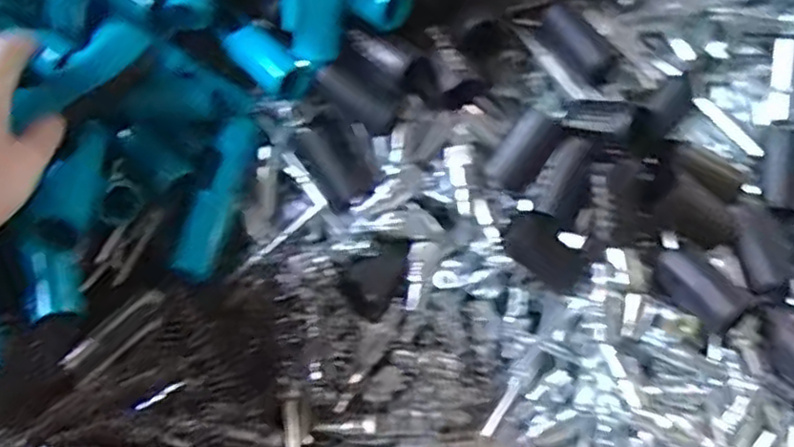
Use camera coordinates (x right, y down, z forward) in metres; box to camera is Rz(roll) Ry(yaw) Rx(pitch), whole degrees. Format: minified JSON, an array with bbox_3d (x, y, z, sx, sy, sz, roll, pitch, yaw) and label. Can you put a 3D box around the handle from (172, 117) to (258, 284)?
[{"bbox_3d":[-0.129,-0.018,0.514,0.024,0.025,0.119,15,78,14],"label":"handle"}]

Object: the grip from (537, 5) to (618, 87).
[{"bbox_3d":[0.137,-0.136,0.550,0.070,0.025,0.023,44,62,3],"label":"grip"}]

